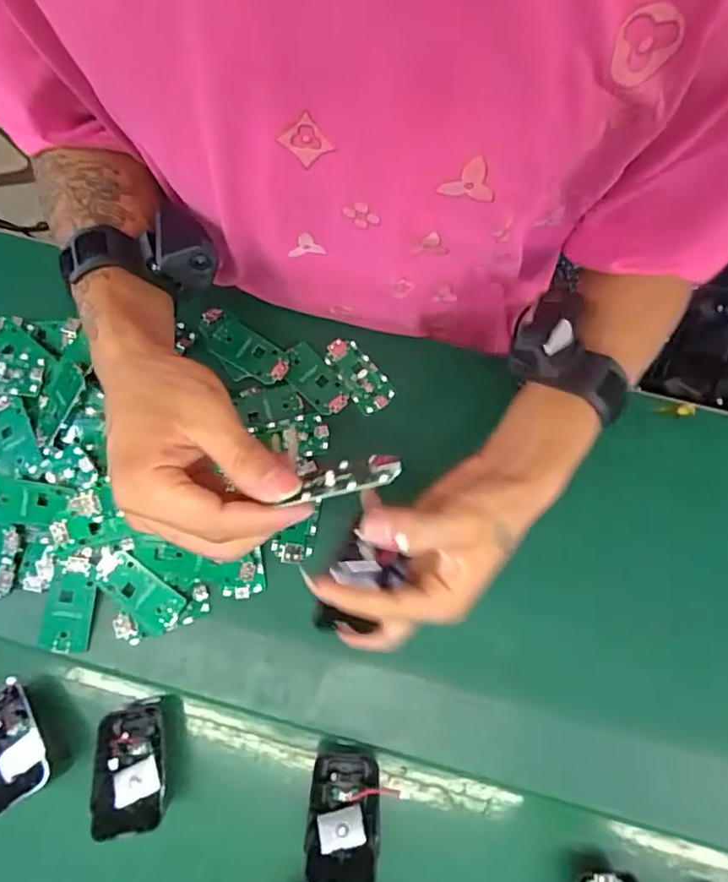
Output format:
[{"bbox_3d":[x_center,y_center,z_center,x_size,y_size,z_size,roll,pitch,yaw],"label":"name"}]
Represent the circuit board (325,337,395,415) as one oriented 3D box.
[{"bbox_3d":[-0.004,-0.052,0.431,0.031,0.004,0.065,-35,80,-8],"label":"circuit board"}]

